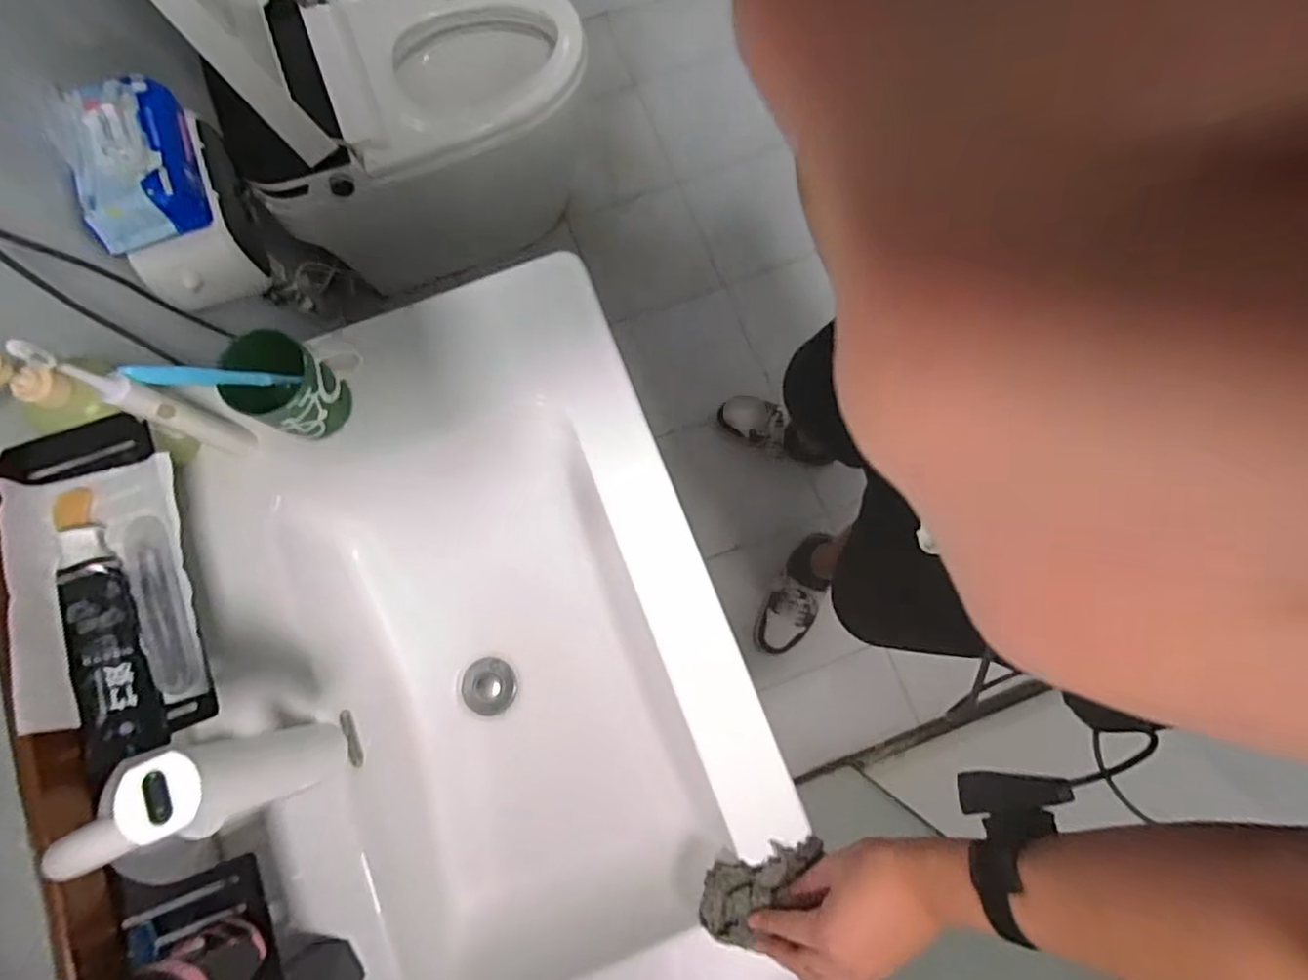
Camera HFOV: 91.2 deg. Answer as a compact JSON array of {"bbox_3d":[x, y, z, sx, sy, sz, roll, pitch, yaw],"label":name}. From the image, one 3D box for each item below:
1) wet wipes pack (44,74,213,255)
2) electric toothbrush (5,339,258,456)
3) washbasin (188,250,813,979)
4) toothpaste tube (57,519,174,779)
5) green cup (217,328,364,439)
[{"bbox_3d":[-0.594,-0.375,0.728,0.118,0.060,0.181,-20,79,-4],"label":"wet wipes pack"},{"bbox_3d":[-0.406,-0.068,0.519,0.032,0.216,0.026,20,79,4],"label":"electric toothbrush"},{"bbox_3d":[-0.165,0.181,0.688,0.453,0.197,0.712,-21,79,-4],"label":"washbasin"},{"bbox_3d":[-0.409,0.113,0.474,0.045,0.029,0.171,-20,79,-4],"label":"toothpaste tube"},{"bbox_3d":[-0.341,-0.096,0.610,0.082,0.092,0.089,23,79,4],"label":"green cup"}]

